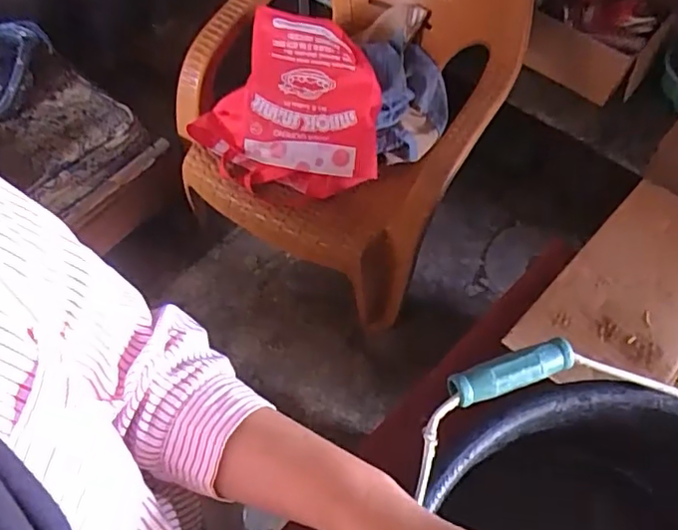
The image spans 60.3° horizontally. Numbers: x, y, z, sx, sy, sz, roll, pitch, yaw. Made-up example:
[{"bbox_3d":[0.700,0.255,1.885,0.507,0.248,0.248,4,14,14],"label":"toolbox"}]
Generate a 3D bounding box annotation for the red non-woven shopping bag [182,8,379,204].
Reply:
[{"bbox_3d":[-0.105,-0.299,1.097,0.353,0.204,0.252,0,63,-1],"label":"red non-woven shopping bag"}]

